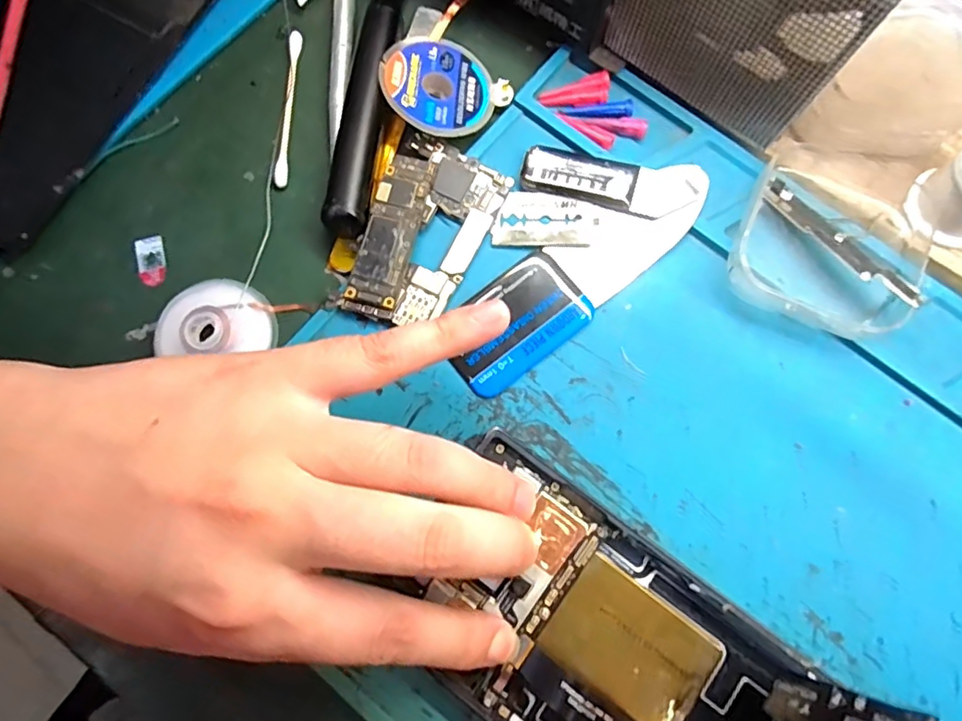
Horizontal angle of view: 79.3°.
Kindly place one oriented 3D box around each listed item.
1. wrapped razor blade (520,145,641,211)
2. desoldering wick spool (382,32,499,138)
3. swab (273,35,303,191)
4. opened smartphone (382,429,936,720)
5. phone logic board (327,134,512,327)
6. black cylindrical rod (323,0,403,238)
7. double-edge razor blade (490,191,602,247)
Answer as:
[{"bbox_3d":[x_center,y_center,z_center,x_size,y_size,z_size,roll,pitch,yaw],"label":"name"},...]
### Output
[{"bbox_3d":[0.038,-0.072,0.227,0.044,0.005,0.019,13,78,4],"label":"wrapped razor blade"},{"bbox_3d":[-0.017,-0.110,0.231,0.044,0.004,0.044,5,73,-16],"label":"desoldering wick spool"},{"bbox_3d":[-0.079,-0.104,0.239,0.005,0.004,0.071,1,78,1],"label":"swab"},{"bbox_3d":[0.052,0.102,0.186,0.158,0.013,0.076,34,80,8],"label":"opened smartphone"},{"bbox_3d":[-0.023,-0.048,0.221,0.042,0.008,0.074,26,79,6],"label":"phone logic board"},{"bbox_3d":[-0.043,-0.107,0.228,0.017,0.010,0.118,8,78,3],"label":"black cylindrical rod"},{"bbox_3d":[0.025,-0.054,0.226,0.039,0.004,0.022,6,78,2],"label":"double-edge razor blade"}]

